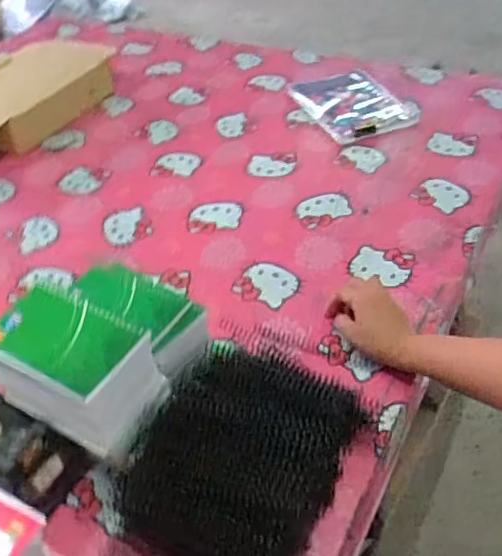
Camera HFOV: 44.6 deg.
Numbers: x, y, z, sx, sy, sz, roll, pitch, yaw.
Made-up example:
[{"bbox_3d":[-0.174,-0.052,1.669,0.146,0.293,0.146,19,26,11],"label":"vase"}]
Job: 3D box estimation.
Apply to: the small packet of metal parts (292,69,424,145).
[{"bbox_3d":[0.184,-0.329,1.117,0.172,0.017,0.222,-20,46,-14],"label":"small packet of metal parts"}]

